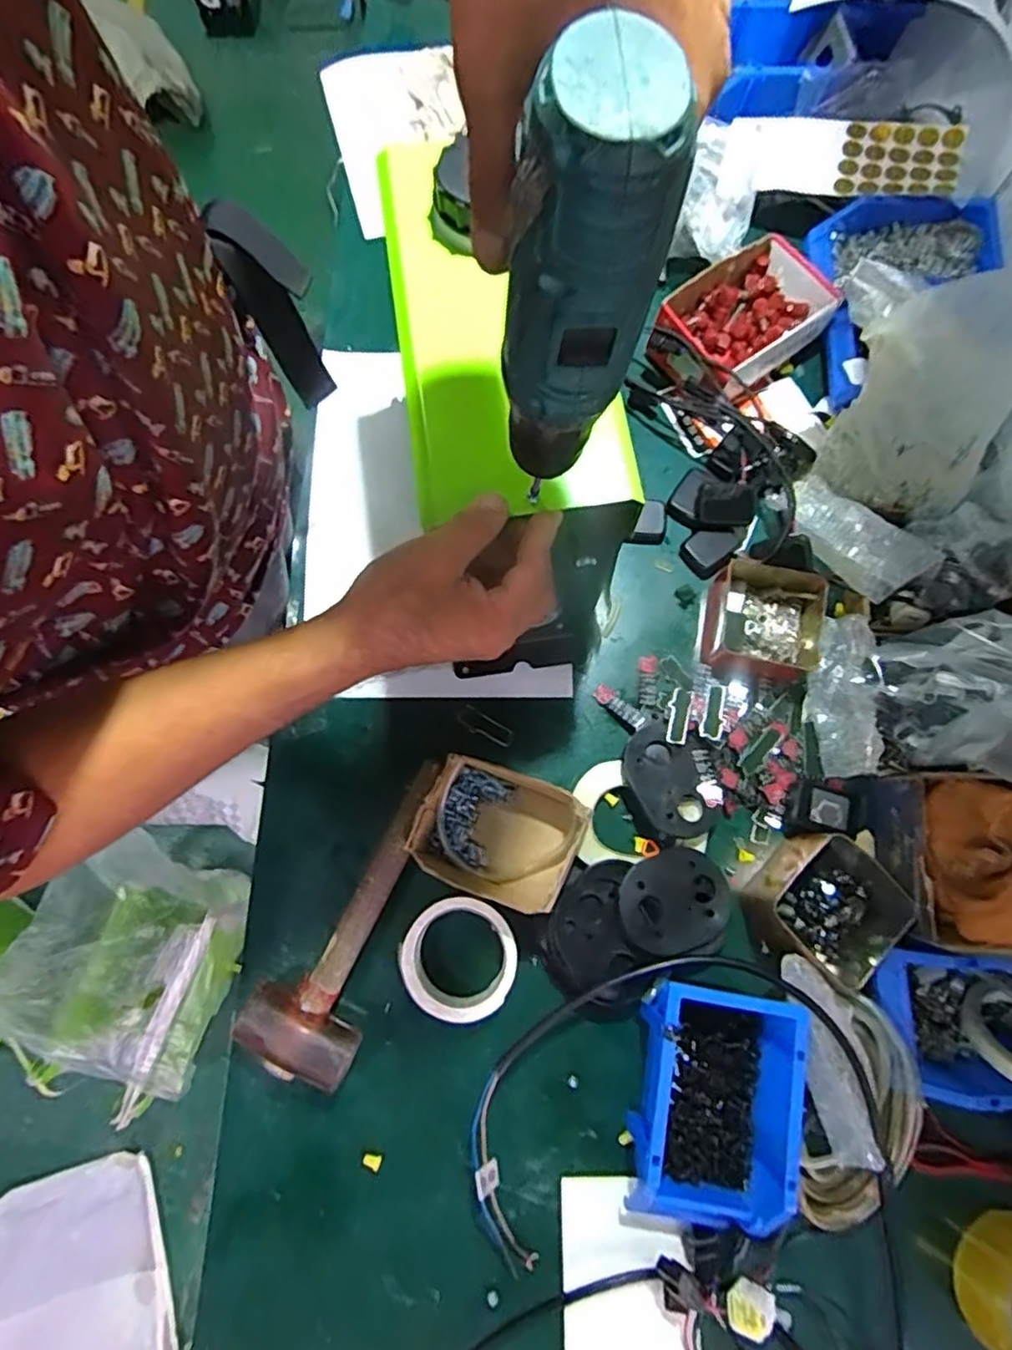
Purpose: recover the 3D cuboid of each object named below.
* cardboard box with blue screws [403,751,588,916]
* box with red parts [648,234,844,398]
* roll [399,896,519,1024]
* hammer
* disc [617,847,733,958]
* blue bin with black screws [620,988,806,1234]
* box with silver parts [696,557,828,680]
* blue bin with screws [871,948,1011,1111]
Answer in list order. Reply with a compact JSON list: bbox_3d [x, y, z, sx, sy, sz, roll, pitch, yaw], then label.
[{"bbox_3d":[-0.010,0.138,0.573,0.132,0.073,0.107,23,77,4],"label":"cardboard box with blue screws"},{"bbox_3d":[0.250,-0.382,0.713,0.198,0.068,0.124,-41,81,-10],"label":"box with red parts"},{"bbox_3d":[-0.040,0.243,0.563,0.097,0.036,0.096,0,77,-1],"label":"roll"},{"bbox_3d":[-0.126,0.204,0.567,0.093,0.051,0.270,24,78,4],"label":"hammer"},{"bbox_3d":[0.150,0.199,0.570,0.098,0.010,0.092,5,65,-11],"label":"disc"},{"bbox_3d":[0.166,0.341,0.521,0.119,0.067,0.178,11,77,1],"label":"blue bin with black screws"},{"bbox_3d":[0.256,-0.051,0.640,0.112,0.044,0.103,16,77,2],"label":"box with silver parts"},{"bbox_3d":[0.421,0.291,0.545,0.206,0.081,0.113,3,77,-1],"label":"blue bin with screws"}]

